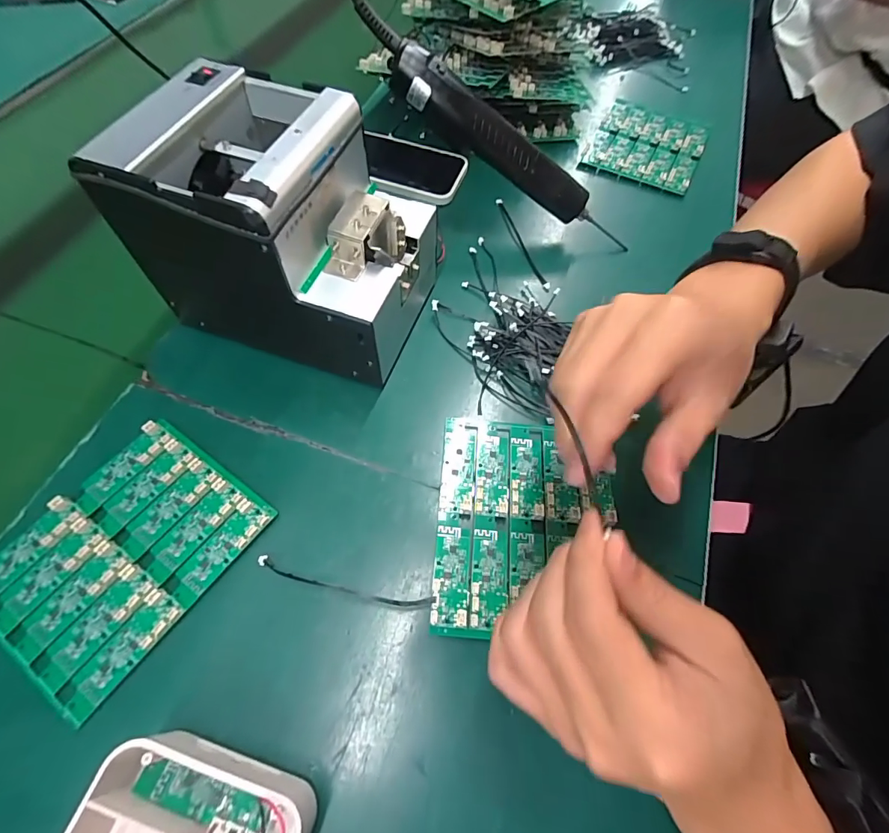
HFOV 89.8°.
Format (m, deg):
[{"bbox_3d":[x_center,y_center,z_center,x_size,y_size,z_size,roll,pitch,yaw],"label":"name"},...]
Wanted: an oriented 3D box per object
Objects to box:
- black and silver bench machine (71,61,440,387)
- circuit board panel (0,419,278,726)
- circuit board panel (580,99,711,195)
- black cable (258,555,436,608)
[{"bbox_3d":[-0.110,-0.134,0.330,0.178,0.148,0.132,18,63,9],"label":"black and silver bench machine"},{"bbox_3d":[-0.205,0.086,0.287,0.120,0.014,0.147,33,66,16],"label":"circuit board panel"},{"bbox_3d":[0.239,-0.322,0.523,0.119,0.008,0.140,24,64,12],"label":"circuit board panel"},{"bbox_3d":[-0.064,0.107,0.283,0.116,0.010,0.010,12,64,7],"label":"black cable"}]

